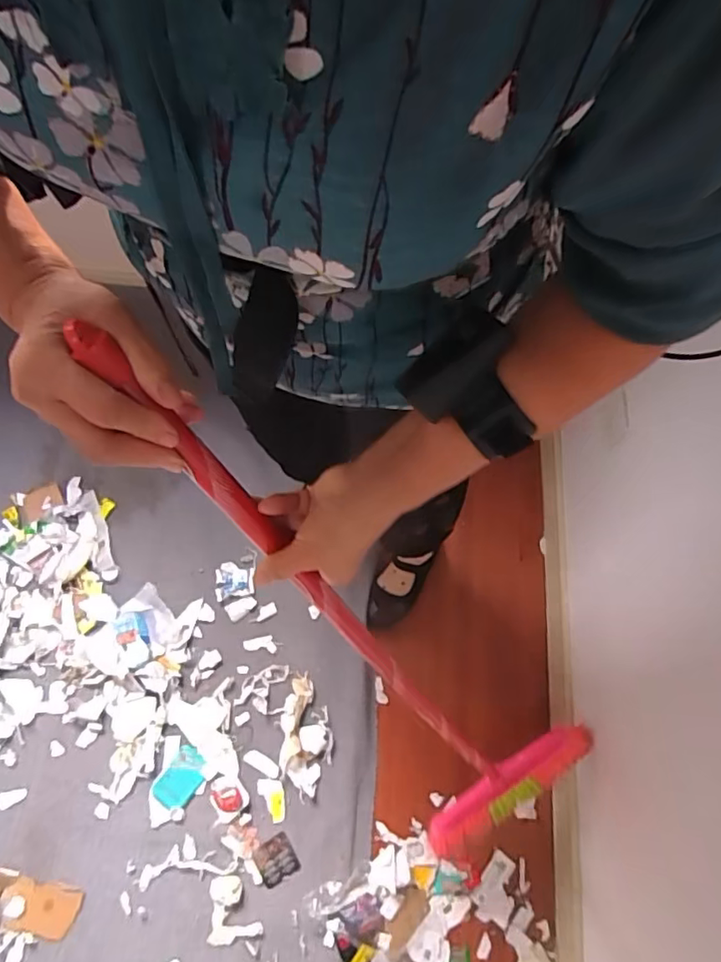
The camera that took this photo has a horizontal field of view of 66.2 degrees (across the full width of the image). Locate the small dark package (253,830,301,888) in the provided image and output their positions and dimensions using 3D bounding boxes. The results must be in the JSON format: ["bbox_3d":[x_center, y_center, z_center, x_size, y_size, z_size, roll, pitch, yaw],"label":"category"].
[{"bbox_3d":[-0.168,0.754,1.099,0.074,0.006,0.076,-28,74,-11],"label":"small dark package"}]

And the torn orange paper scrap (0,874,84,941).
[{"bbox_3d":[-0.640,0.823,1.070,0.186,0.005,0.089,11,71,2],"label":"torn orange paper scrap"}]

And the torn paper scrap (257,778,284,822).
[{"bbox_3d":[-0.183,0.656,1.135,0.052,0.005,0.081,-5,71,-4],"label":"torn paper scrap"}]

